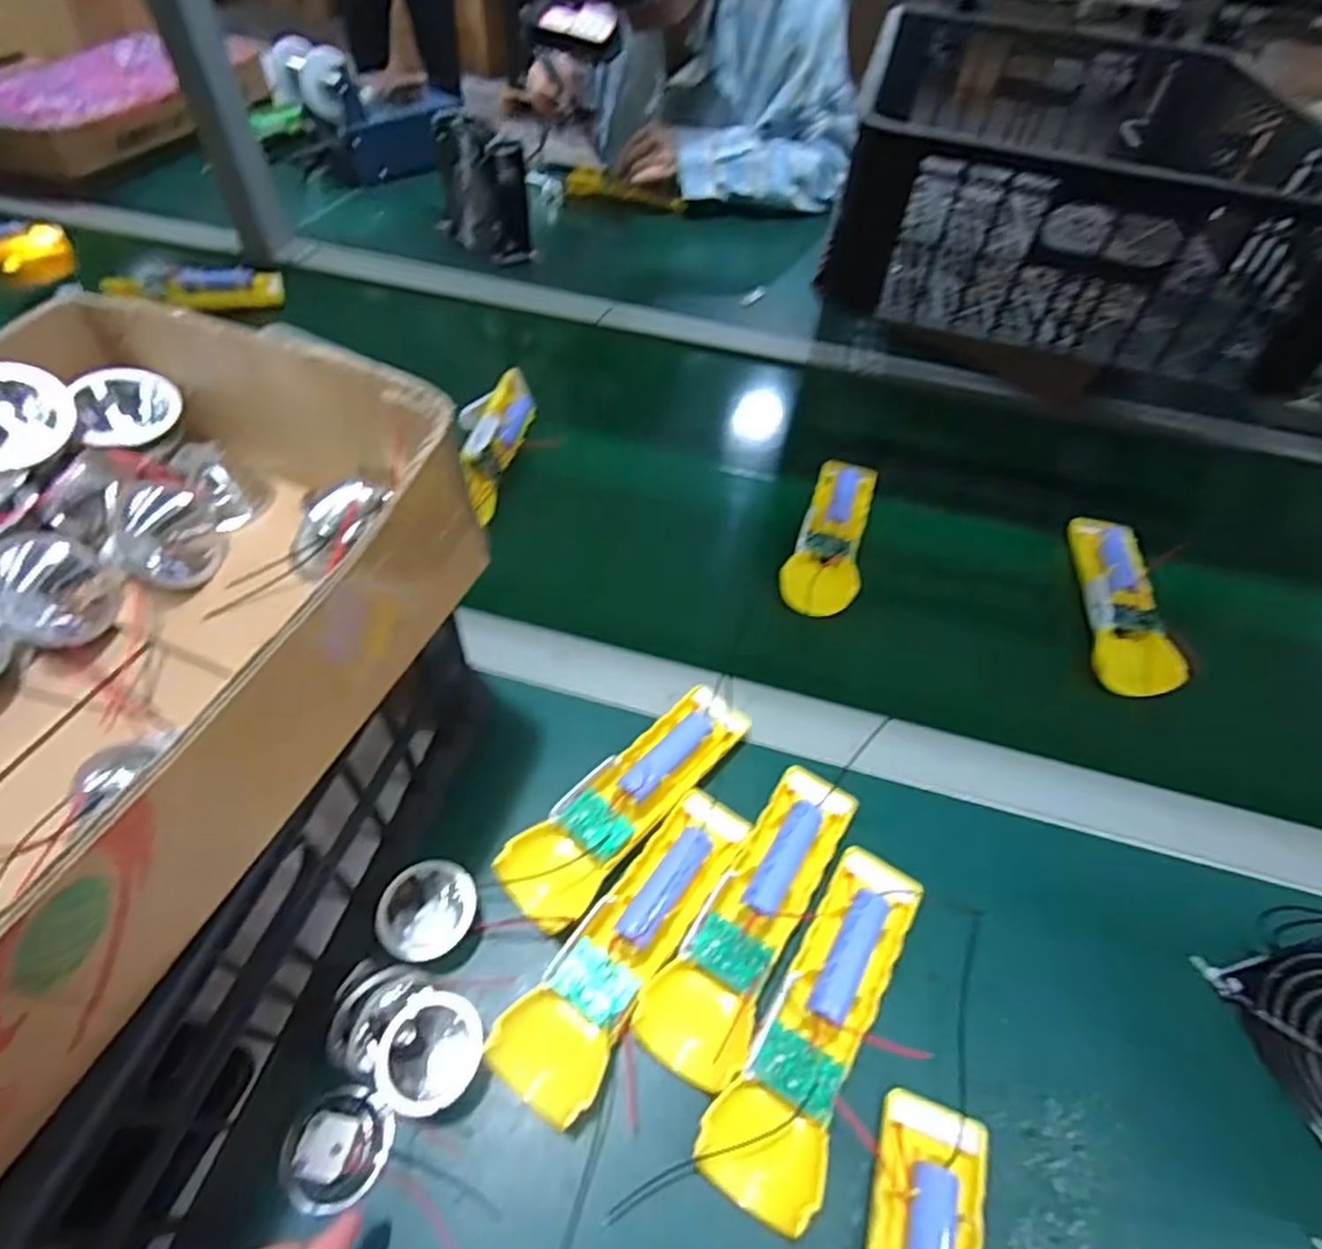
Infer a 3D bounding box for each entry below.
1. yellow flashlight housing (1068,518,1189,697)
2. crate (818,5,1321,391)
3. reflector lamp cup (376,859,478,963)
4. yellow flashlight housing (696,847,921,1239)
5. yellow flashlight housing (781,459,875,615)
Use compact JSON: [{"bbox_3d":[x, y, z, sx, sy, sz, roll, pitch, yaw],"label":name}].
[{"bbox_3d":[0.342,-0.021,0.520,0.048,0.028,0.169,13,53,7],"label":"yellow flashlight housing"},{"bbox_3d":[0.399,-0.462,0.692,0.389,0.134,0.565,16,53,9],"label":"crate"},{"bbox_3d":[-0.115,0.140,0.345,0.044,0.025,0.044,1,52,-2],"label":"reflector lamp cup"},{"bbox_3d":[0.076,0.182,0.332,0.050,0.022,0.165,26,55,17],"label":"yellow flashlight housing"},{"bbox_3d":[0.134,-0.074,0.545,0.053,0.015,0.166,15,53,9],"label":"yellow flashlight housing"}]

